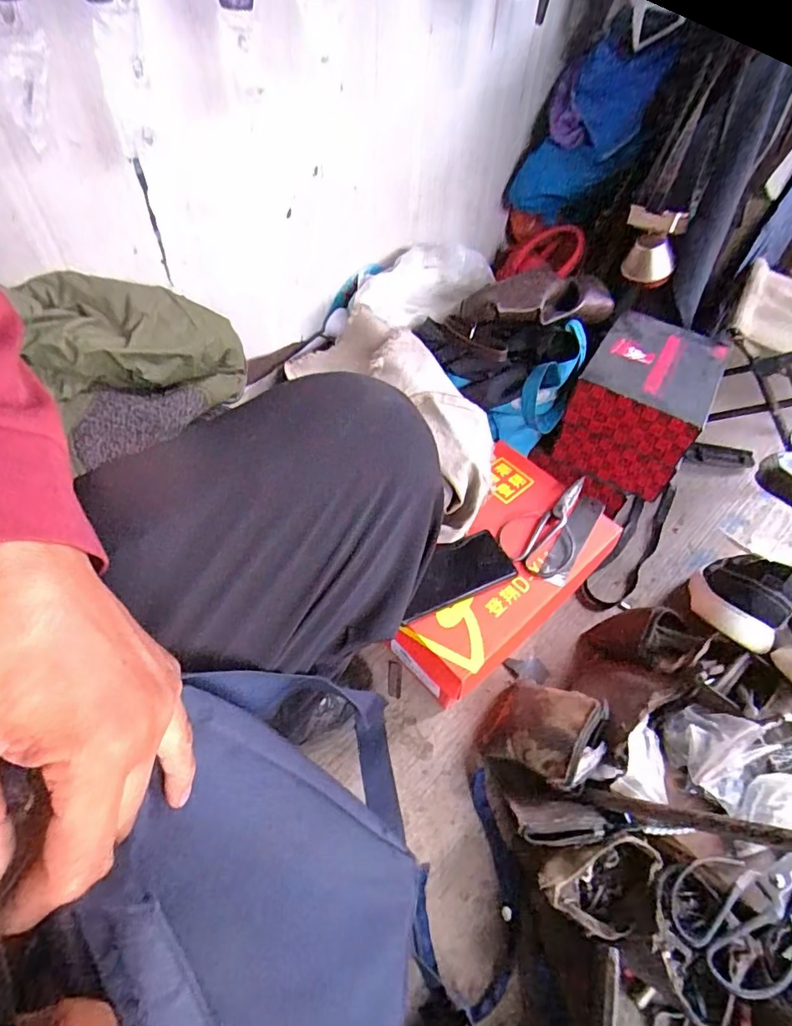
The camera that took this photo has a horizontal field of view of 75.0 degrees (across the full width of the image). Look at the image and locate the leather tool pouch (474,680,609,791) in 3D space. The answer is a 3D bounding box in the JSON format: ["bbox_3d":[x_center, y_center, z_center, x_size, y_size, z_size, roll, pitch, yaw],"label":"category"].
[{"bbox_3d":[0.167,0.248,0.596,0.133,0.034,0.105,2,49,46],"label":"leather tool pouch"}]

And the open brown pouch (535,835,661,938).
[{"bbox_3d":[0.204,0.363,0.502,0.115,0.045,0.078,-23,74,2],"label":"open brown pouch"}]

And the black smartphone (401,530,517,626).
[{"bbox_3d":[0.068,0.072,0.623,0.149,0.013,0.075,-16,57,-22],"label":"black smartphone"}]

